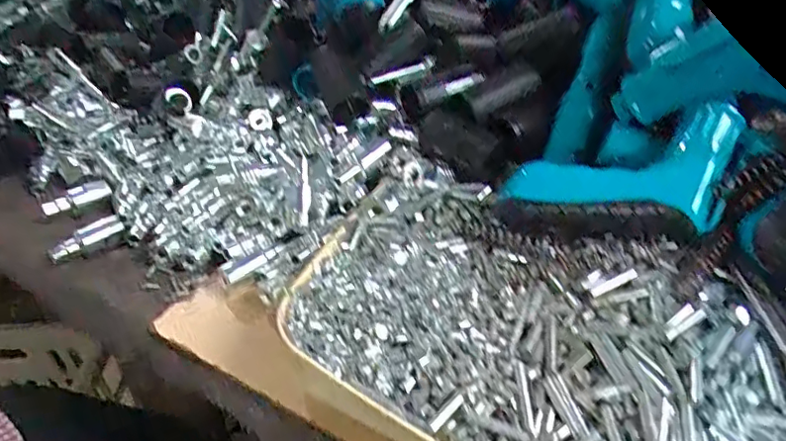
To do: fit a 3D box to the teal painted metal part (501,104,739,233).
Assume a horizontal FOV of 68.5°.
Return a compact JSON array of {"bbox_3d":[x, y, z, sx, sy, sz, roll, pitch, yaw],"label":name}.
[{"bbox_3d":[0.139,-0.018,0.344,0.144,0.031,0.069,-16,60,3],"label":"teal painted metal part"}]

